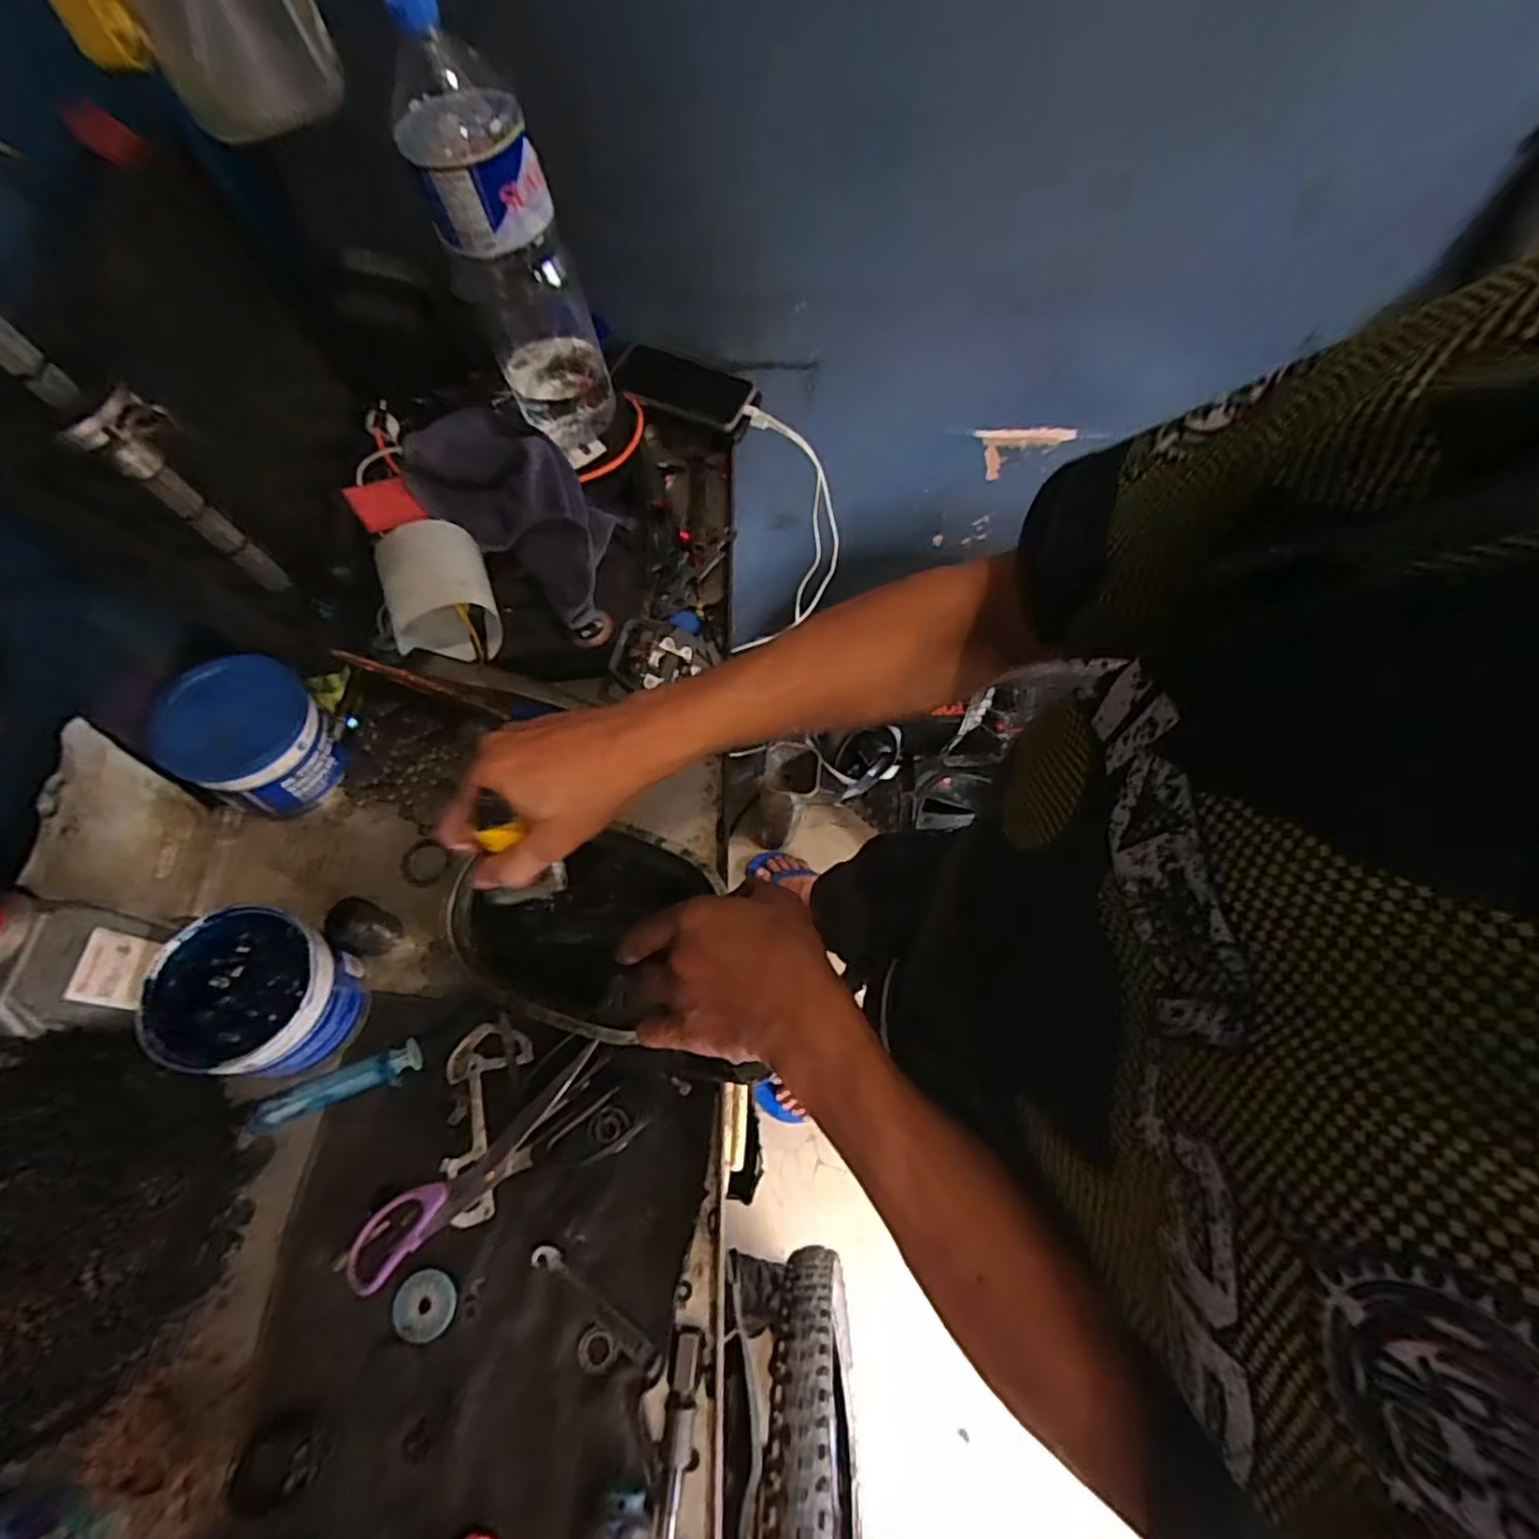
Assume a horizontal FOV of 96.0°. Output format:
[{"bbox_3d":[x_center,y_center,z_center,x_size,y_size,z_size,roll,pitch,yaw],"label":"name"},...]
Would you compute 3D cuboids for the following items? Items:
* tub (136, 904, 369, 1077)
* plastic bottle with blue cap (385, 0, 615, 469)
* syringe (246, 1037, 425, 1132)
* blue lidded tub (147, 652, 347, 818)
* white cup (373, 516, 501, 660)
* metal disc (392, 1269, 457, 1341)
[{"bbox_3d":[-0.346,0.153,0.473,0.111,0.083,0.101,22,66,7],"label":"tub"},{"bbox_3d":[-0.205,-0.410,0.568,0.107,0.298,0.088,-13,67,-9],"label":"plastic bottle with blue cap"},{"bbox_3d":[-0.304,0.223,0.487,0.111,0.015,0.023,-18,68,-11],"label":"syringe"},{"bbox_3d":[-0.405,-0.023,0.552,0.096,0.093,0.100,1,65,-3],"label":"blue lidded tub"},{"bbox_3d":[-0.277,-0.150,0.582,0.085,0.069,0.112,-23,66,-12],"label":"white cup"},{"bbox_3d":[-0.215,0.334,0.431,0.036,0.007,0.035,1,64,-3],"label":"metal disc"}]

